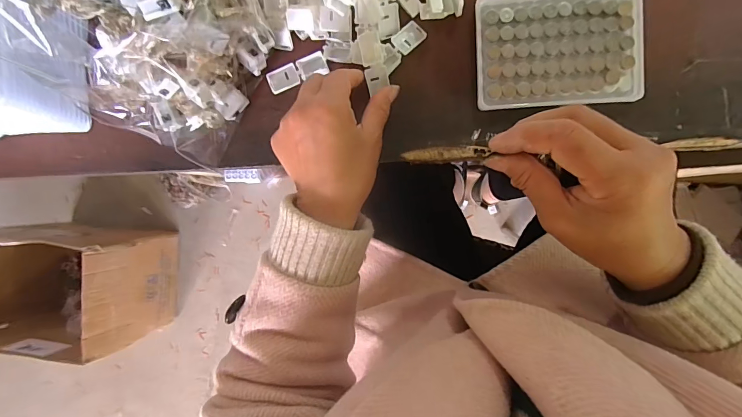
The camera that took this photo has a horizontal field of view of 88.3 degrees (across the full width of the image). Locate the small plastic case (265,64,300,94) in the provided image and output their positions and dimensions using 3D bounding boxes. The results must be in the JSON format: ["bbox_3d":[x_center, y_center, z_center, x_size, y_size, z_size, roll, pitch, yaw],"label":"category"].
[{"bbox_3d":[-0.080,-0.120,0.349,0.028,0.004,0.022,-22,90,8],"label":"small plastic case"}]

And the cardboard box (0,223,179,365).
[{"bbox_3d":[-0.794,0.209,1.041,0.405,0.303,0.322,-1,92,8],"label":"cardboard box"}]

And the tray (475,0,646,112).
[{"bbox_3d":[0.155,-0.138,0.319,0.129,0.010,0.100,-2,92,8],"label":"tray"}]

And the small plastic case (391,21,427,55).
[{"bbox_3d":[0.034,-0.151,0.336,0.028,0.004,0.020,-39,87,7],"label":"small plastic case"}]

